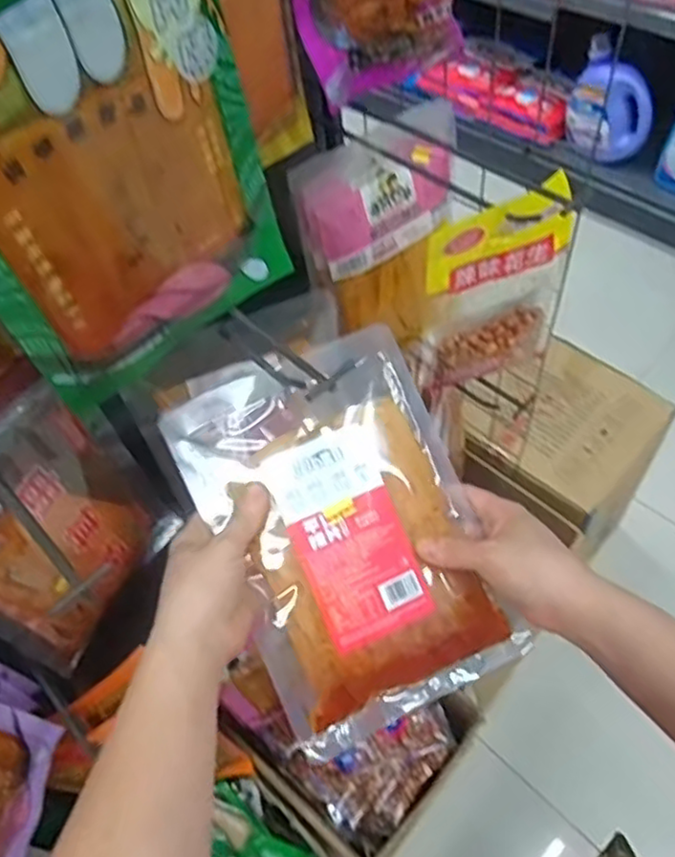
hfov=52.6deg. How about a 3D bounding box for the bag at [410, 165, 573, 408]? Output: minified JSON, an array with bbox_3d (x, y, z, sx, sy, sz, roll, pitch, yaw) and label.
[{"bbox_3d":[0.143,-0.125,0.618,0.144,0.216,0.035,-19,56,-8],"label":"bag"}]

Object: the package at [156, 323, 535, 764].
[{"bbox_3d":[0.009,0.071,0.474,0.171,0.018,0.253,-24,85,-14],"label":"package"}]

